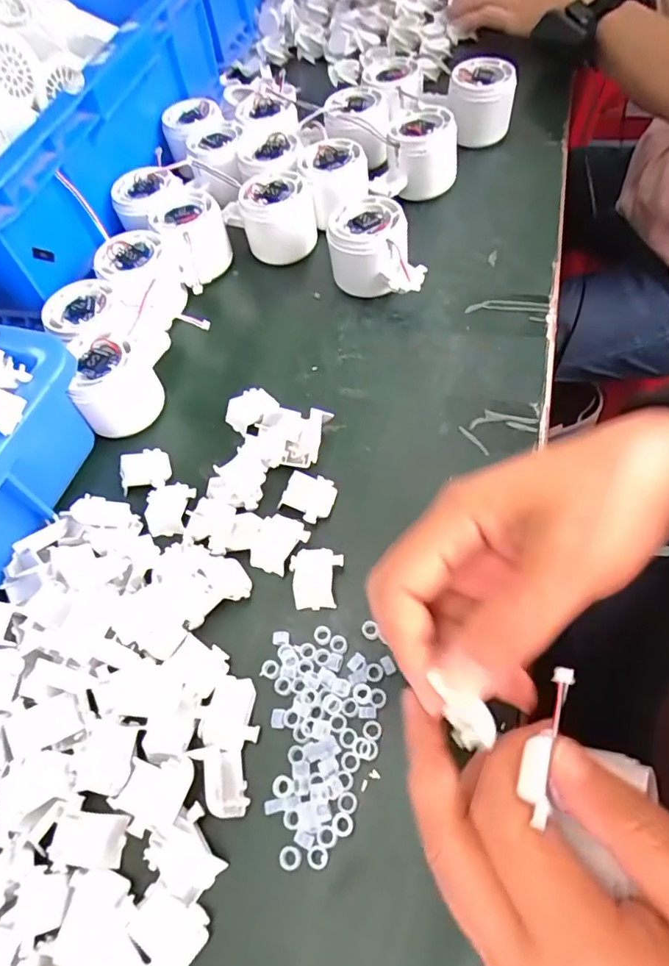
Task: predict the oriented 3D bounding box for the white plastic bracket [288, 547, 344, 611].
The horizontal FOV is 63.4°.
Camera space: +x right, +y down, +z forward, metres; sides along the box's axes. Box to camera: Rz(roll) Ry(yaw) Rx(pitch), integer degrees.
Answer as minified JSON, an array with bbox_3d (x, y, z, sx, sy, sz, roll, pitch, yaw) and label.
[{"bbox_3d":[-0.011,0.053,0.303,0.029,0.006,0.034,1,59,8],"label":"white plastic bracket"}]

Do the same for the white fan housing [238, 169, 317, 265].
[{"bbox_3d":[-0.047,-0.219,0.452,0.058,0.050,0.058,-16,58,-3],"label":"white fan housing"}]

